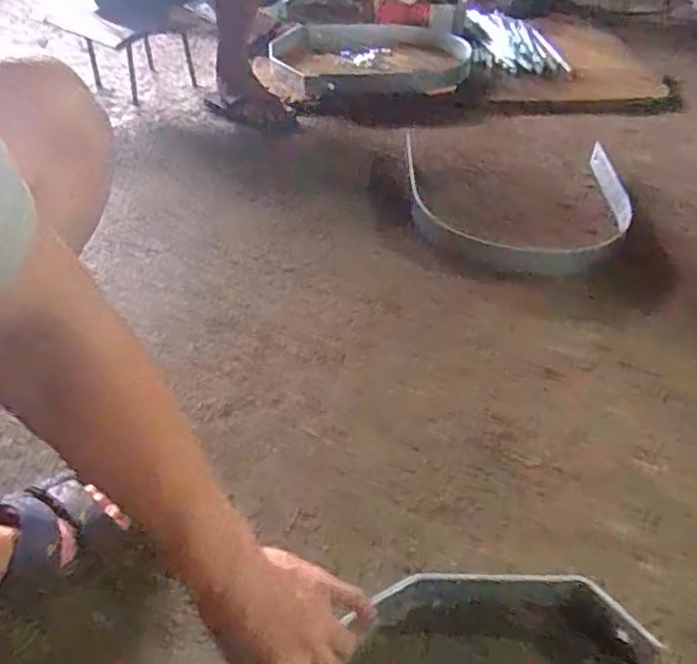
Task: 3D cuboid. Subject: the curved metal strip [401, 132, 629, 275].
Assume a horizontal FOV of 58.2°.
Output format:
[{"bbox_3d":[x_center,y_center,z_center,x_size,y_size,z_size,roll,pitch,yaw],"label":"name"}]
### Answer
[{"bbox_3d":[0.319,-0.241,1.140,0.418,0.048,0.445,1,42,-2],"label":"curved metal strip"}]

